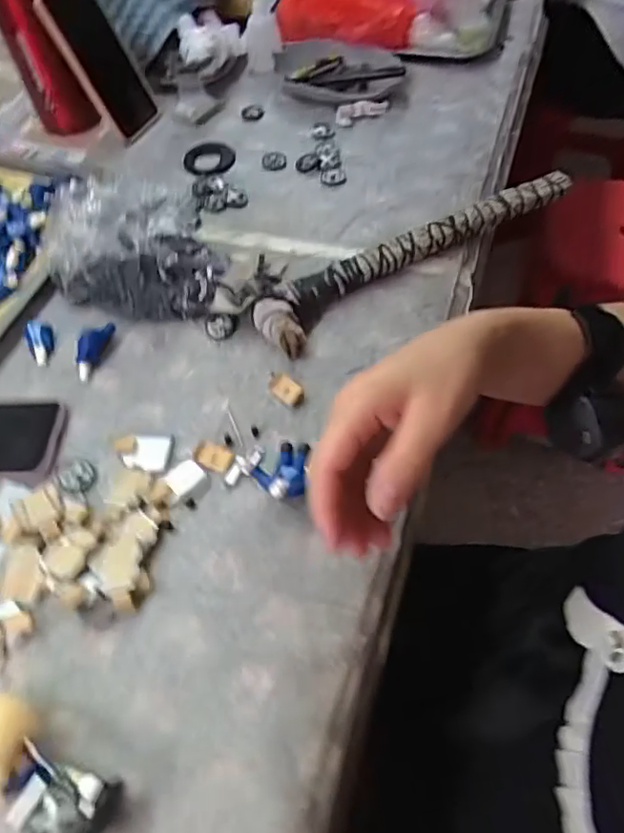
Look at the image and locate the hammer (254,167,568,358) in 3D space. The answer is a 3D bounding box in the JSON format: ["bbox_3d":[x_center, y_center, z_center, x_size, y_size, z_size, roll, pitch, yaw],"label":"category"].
[{"bbox_3d":[0.101,-0.164,0.578,0.350,0.034,0.054,-33,59,-17],"label":"hammer"}]

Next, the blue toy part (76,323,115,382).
[{"bbox_3d":[-0.199,-0.060,0.543,0.024,0.014,0.056,14,58,14],"label":"blue toy part"}]

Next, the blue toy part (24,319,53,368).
[{"bbox_3d":[-0.247,-0.071,0.554,0.021,0.017,0.042,-23,57,-11],"label":"blue toy part"}]

